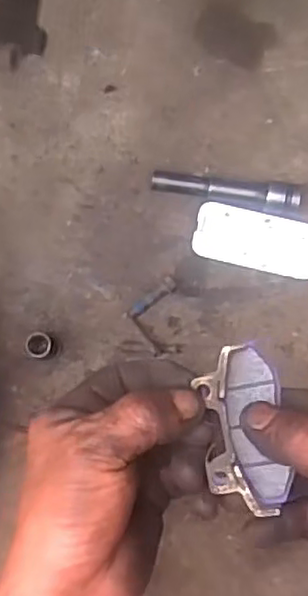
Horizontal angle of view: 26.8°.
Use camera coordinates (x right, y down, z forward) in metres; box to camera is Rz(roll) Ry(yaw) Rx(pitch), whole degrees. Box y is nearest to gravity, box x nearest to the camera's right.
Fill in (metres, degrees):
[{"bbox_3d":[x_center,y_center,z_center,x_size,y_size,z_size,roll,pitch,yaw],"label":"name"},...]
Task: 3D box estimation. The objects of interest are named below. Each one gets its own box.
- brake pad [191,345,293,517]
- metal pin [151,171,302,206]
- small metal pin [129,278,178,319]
[{"bbox_3d":[0.042,0.060,0.300,0.036,0.018,0.073,-5,76,-3],"label":"brake pad"},{"bbox_3d":[0.051,-0.079,0.471,0.106,0.022,0.014,10,81,0],"label":"metal pin"},{"bbox_3d":[0.000,0.000,0.464,0.041,0.010,0.011,-40,84,-7],"label":"small metal pin"}]

